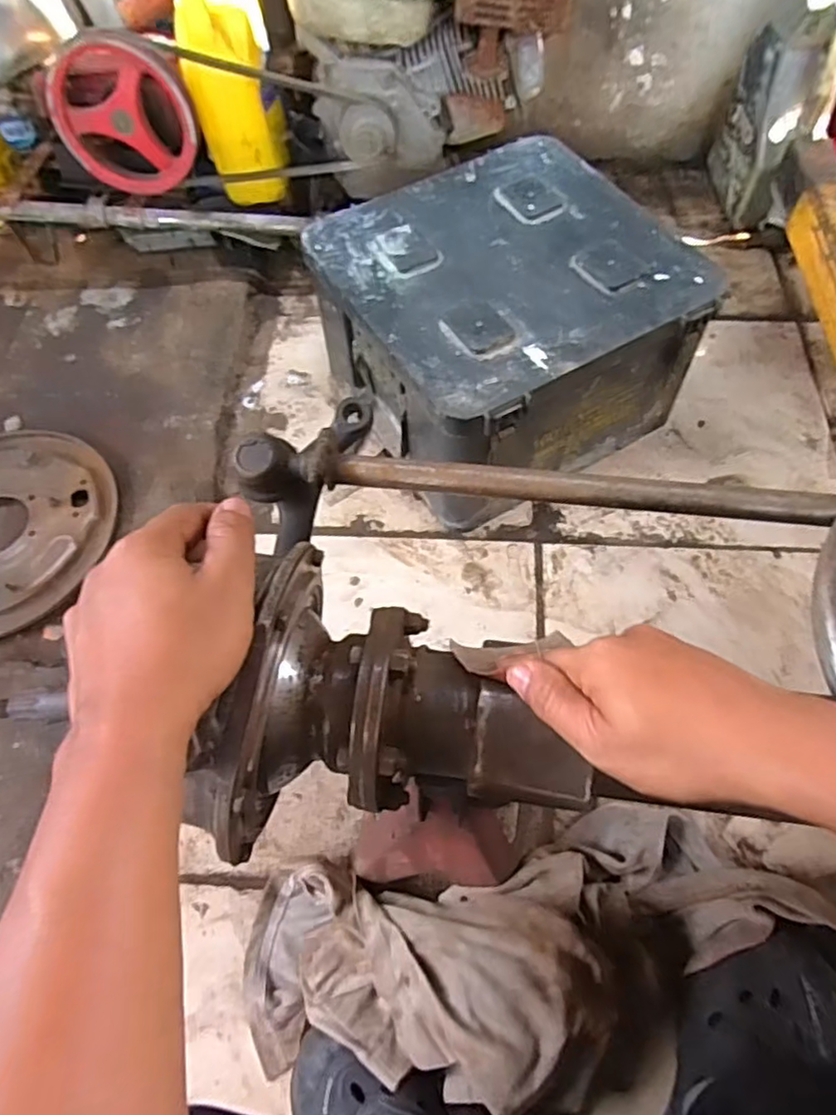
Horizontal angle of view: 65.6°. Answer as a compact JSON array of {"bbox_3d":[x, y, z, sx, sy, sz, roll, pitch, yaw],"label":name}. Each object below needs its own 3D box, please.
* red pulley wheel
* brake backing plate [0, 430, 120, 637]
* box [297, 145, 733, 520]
[{"bbox_3d":[-0.397,-0.585,0.883,0.178,0.197,0.037,-1,61,2],"label":"red pulley wheel"},{"bbox_3d":[-0.544,-0.038,0.835,0.298,0.025,0.295,0,63,0],"label":"brake backing plate"},{"bbox_3d":[0.107,-0.288,0.844,0.369,0.231,0.364,-31,64,-14],"label":"box"}]

